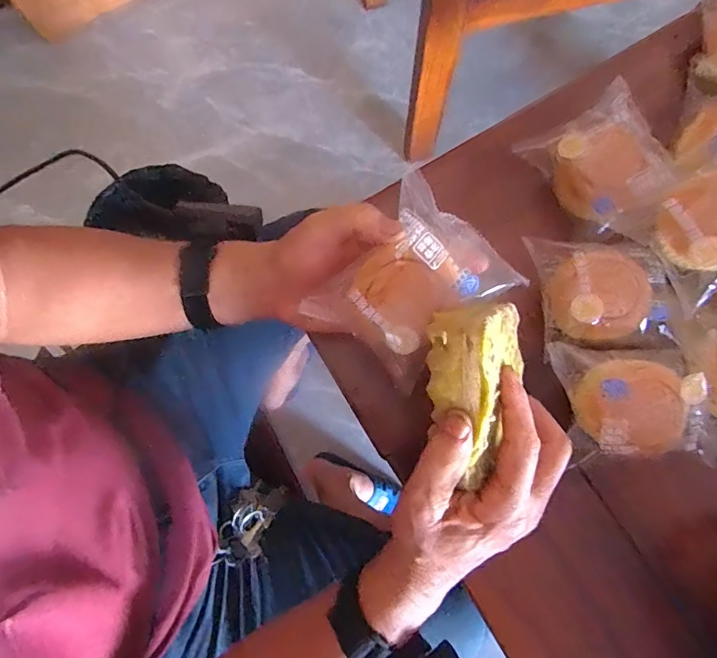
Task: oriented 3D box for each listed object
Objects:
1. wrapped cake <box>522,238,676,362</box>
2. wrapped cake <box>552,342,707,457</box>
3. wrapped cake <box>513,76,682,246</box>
[{"bbox_3d":[0.189,-0.028,0.346,0.094,0.023,0.090,-4,79,1],"label":"wrapped cake"},{"bbox_3d":[0.195,0.049,0.329,0.087,0.037,0.080,-4,79,1],"label":"wrapped cake"},{"bbox_3d":[0.198,-0.126,0.362,0.081,0.046,0.119,-22,79,-3],"label":"wrapped cake"}]

